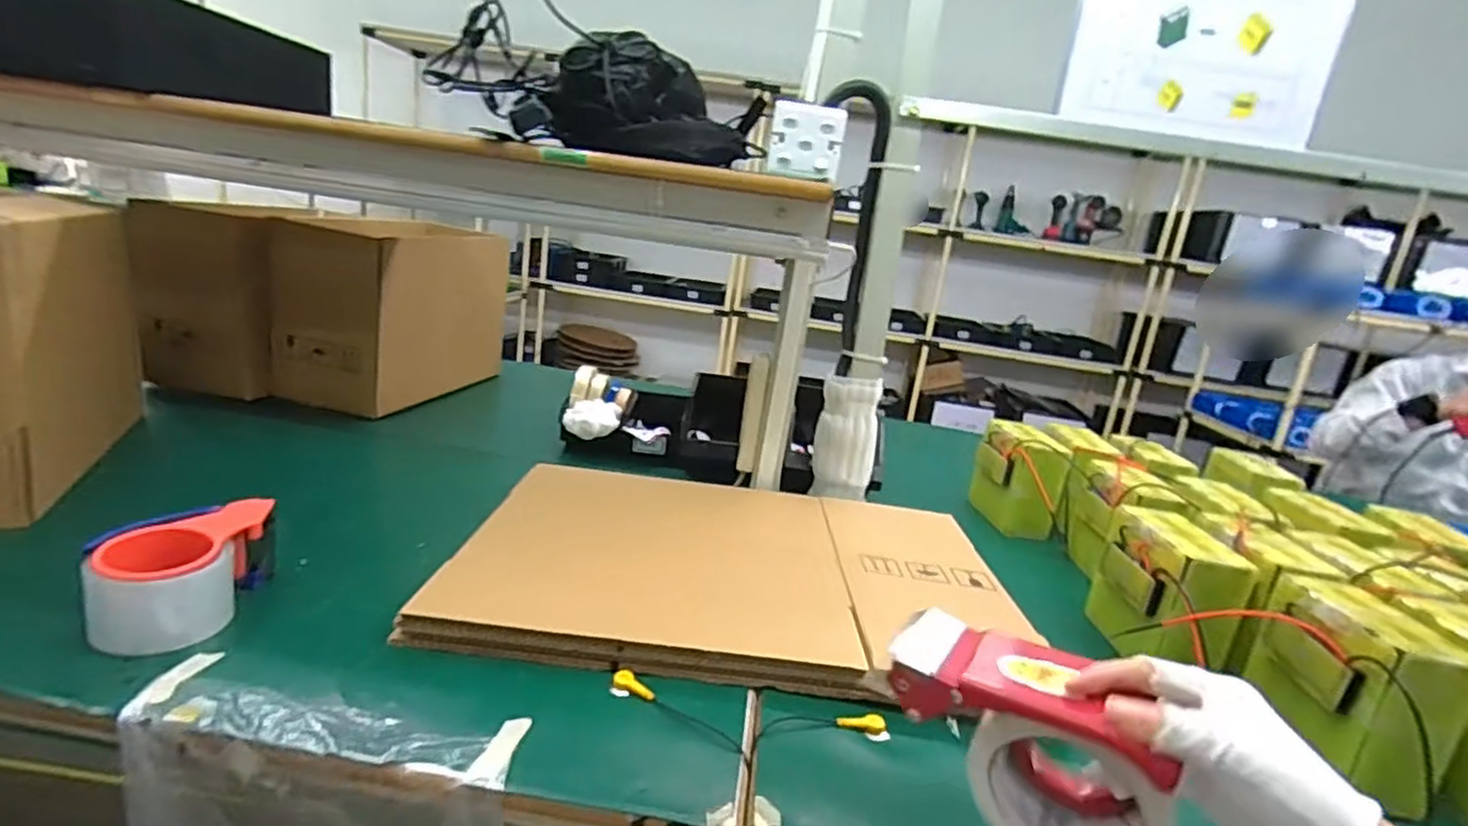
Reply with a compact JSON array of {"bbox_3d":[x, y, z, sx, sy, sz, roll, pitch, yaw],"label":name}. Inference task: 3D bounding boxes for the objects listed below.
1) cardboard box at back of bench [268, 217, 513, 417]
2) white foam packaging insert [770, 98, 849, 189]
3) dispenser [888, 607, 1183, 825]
[{"bbox_3d":[-0.610,-0.184,1.292,0.204,0.330,0.409,10,15,10],"label":"cardboard box at back of bench"},{"bbox_3d":[0.089,-0.329,0.833,0.085,0.087,0.028,7,15,-1],"label":"white foam packaging insert"},{"bbox_3d":[0.172,0.197,0.417,0.155,0.098,0.060,16,17,29],"label":"dispenser"}]

